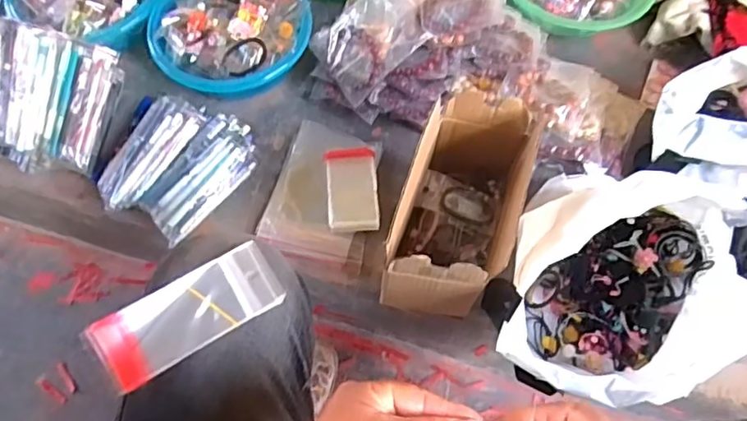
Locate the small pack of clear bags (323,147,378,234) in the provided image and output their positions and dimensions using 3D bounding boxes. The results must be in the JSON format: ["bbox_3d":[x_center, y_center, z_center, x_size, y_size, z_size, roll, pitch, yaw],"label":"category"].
[{"bbox_3d":[-0.028,-0.029,0.752,0.065,0.011,0.119,-3,63,-2],"label":"small pack of clear bags"}]

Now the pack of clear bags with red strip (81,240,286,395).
[{"bbox_3d":[-0.127,0.071,0.396,0.124,0.014,0.051,-30,84,-20],"label":"pack of clear bags with red strip"}]

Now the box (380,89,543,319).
[{"bbox_3d":[0.095,-0.002,0.632,0.112,0.144,0.209,16,64,8],"label":"box"}]

